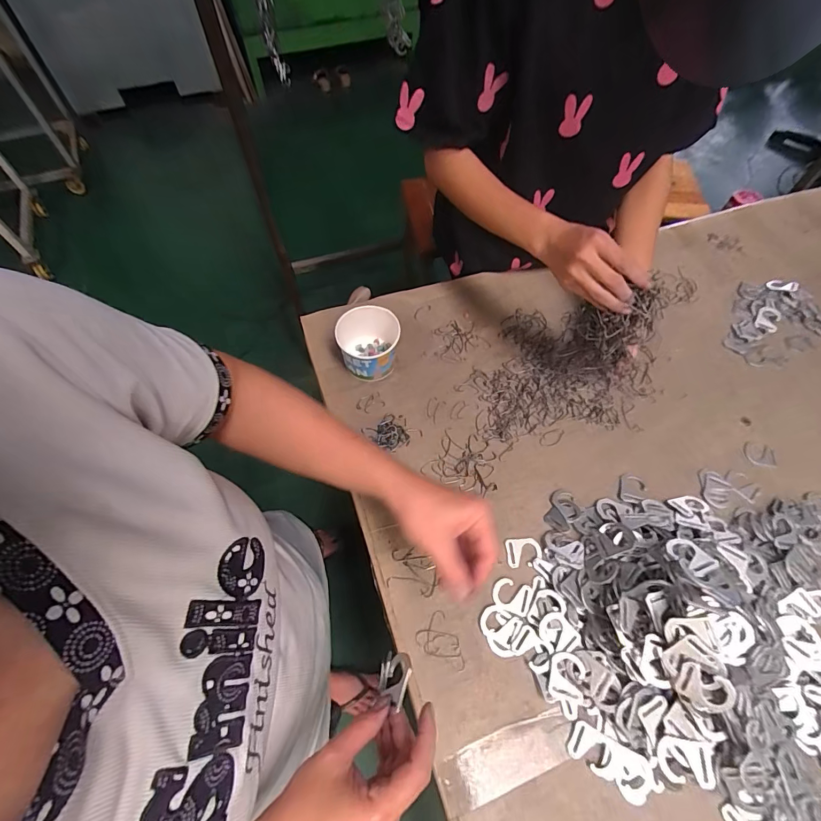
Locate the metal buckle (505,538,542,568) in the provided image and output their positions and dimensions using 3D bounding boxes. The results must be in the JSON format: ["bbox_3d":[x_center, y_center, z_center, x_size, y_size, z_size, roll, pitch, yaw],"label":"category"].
[{"bbox_3d":[0.143,0.178,0.515,0.043,0.004,0.033,-3,61,-3],"label":"metal buckle"}]

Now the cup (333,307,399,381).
[{"bbox_3d":[-0.063,-0.098,0.621,0.087,0.073,0.093,1,61,-1],"label":"cup"}]

